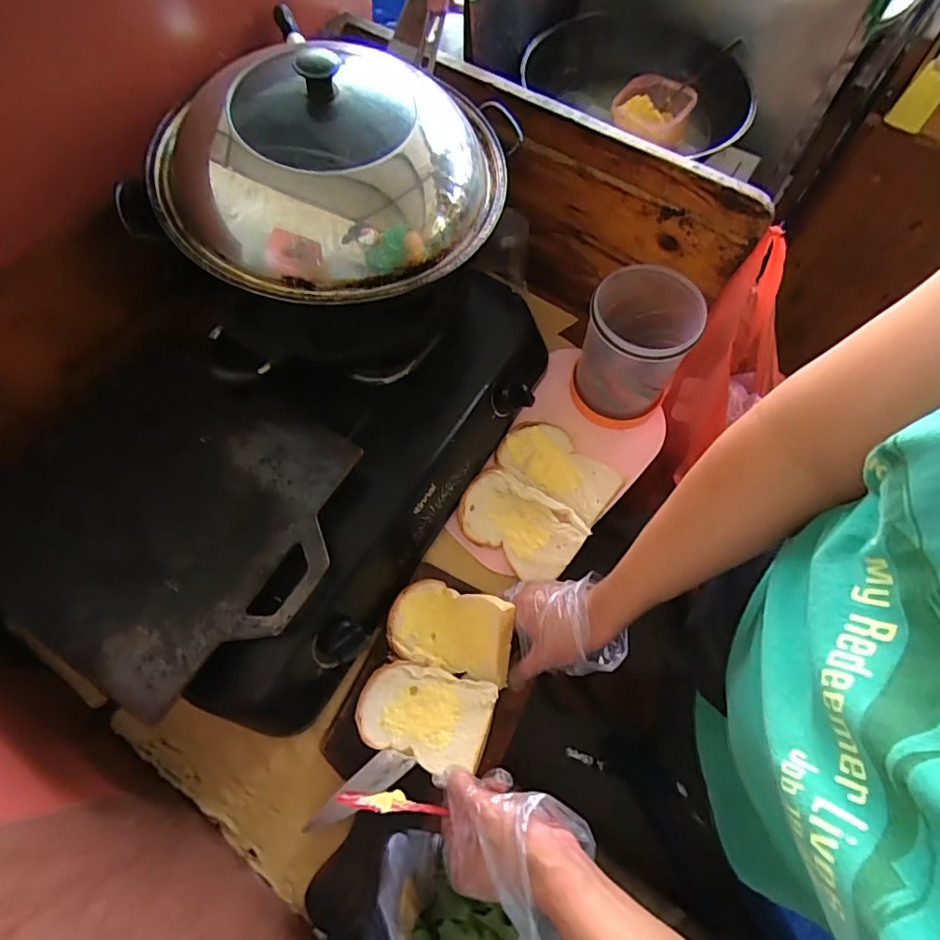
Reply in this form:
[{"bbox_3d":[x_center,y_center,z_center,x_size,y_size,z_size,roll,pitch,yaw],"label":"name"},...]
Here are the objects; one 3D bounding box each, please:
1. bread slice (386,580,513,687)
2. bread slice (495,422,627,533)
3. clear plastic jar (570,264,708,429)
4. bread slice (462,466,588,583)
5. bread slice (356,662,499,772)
[{"bbox_3d":[-0.023,0.169,0.561,0.138,0.029,0.085,8,80,24],"label":"bread slice"},{"bbox_3d":[0.112,-0.002,0.676,0.155,0.026,0.100,33,72,12],"label":"bread slice"},{"bbox_3d":[0.201,-0.150,0.656,0.121,0.156,0.131,0,69,0],"label":"clear plastic jar"},{"bbox_3d":[0.060,0.064,0.642,0.149,0.009,0.097,36,72,13],"label":"bread slice"},{"bbox_3d":[-0.047,0.242,0.526,0.138,0.010,0.087,6,51,20],"label":"bread slice"}]

